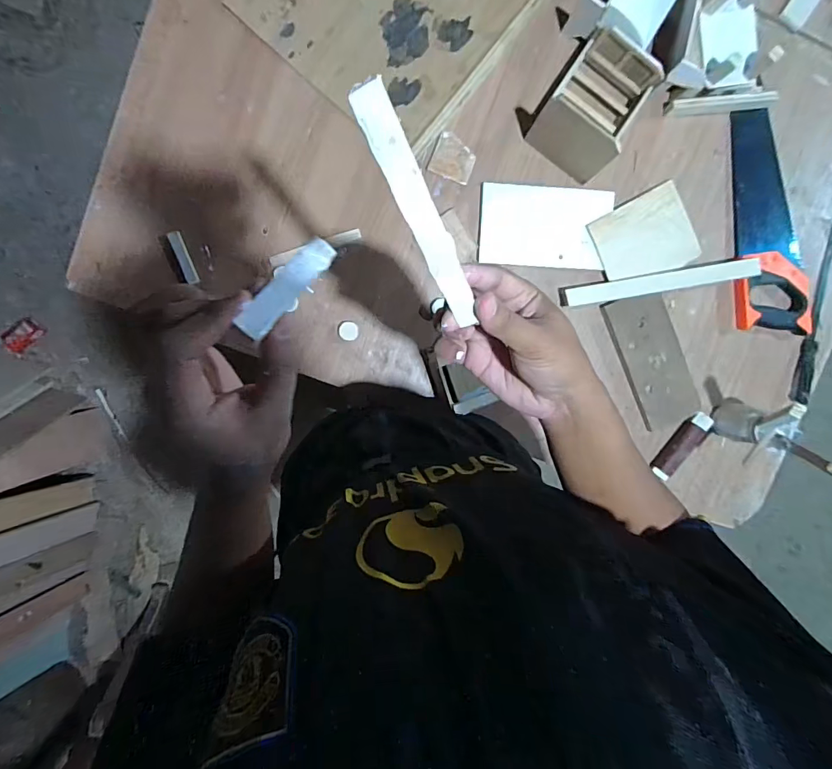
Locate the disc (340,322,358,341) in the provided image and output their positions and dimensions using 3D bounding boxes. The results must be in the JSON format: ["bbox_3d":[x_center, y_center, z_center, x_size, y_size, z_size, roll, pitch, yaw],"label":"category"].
[{"bbox_3d":[-0.107,-0.085,0.701,0.029,0.004,0.029,0,96,-4],"label":"disc"}]

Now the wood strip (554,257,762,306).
[{"bbox_3d":[0.390,-0.163,0.702,0.315,0.019,0.032,-10,96,-3],"label":"wood strip"}]

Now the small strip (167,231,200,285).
[{"bbox_3d":[-0.356,-0.194,0.675,0.020,0.006,0.080,-18,97,-2],"label":"small strip"}]

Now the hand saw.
[{"bbox_3d":[0.590,-0.264,0.727,0.127,0.017,0.350,-6,96,-4],"label":"hand saw"}]

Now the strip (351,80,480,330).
[{"bbox_3d":[0.006,-0.088,0.241,0.018,0.006,0.139,-33,131,0],"label":"strip"}]

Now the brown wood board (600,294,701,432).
[{"bbox_3d":[0.401,-0.038,0.734,0.106,0.012,0.230,-24,97,-1],"label":"brown wood board"}]

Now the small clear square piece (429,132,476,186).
[{"bbox_3d":[0.060,-0.351,0.683,0.063,0.009,0.060,22,94,-6],"label":"small clear square piece"}]

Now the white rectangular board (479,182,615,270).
[{"bbox_3d":[0.204,-0.251,0.697,0.199,0.010,0.121,3,96,-4],"label":"white rectangular board"}]

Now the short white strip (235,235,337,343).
[{"bbox_3d":[-0.070,-0.056,0.243,0.016,0.006,0.076,34,58,-7],"label":"short white strip"}]

